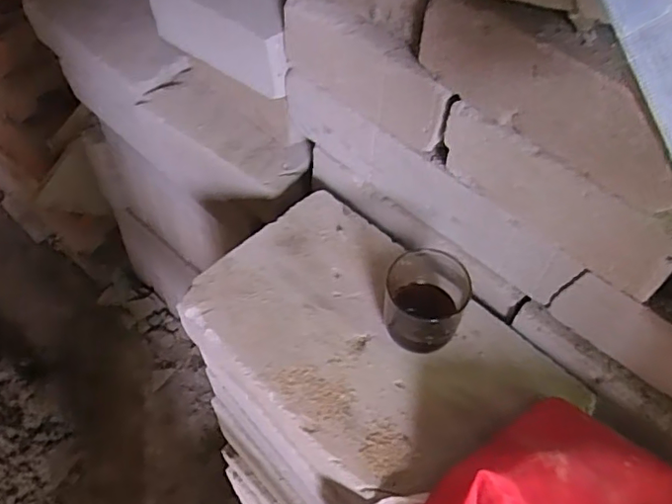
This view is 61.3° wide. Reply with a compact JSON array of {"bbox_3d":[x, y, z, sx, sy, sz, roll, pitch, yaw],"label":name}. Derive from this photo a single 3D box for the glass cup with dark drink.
[{"bbox_3d":[0.071,0.044,0.469,0.063,0.078,0.066,1,52,-2],"label":"glass cup with dark drink"}]

